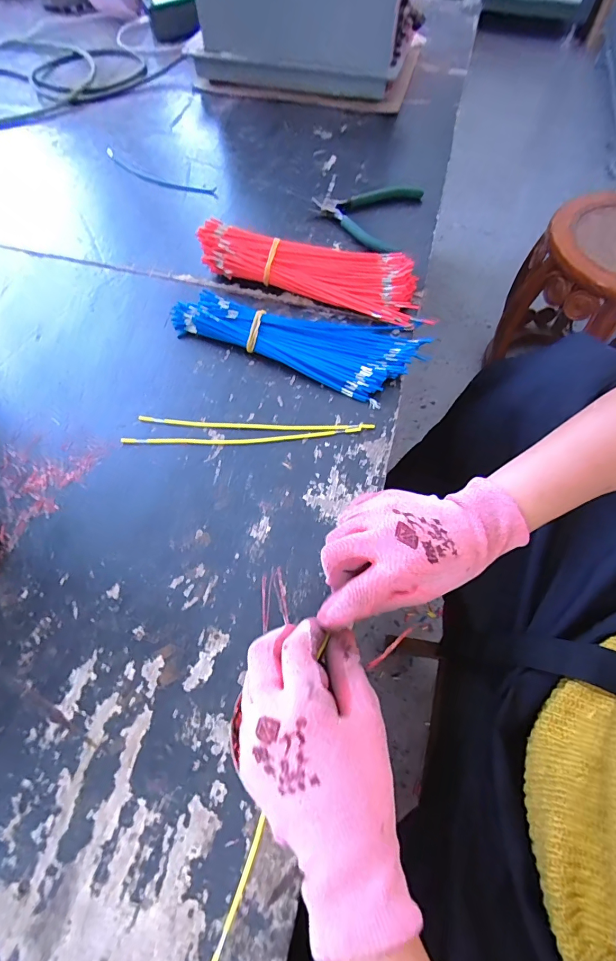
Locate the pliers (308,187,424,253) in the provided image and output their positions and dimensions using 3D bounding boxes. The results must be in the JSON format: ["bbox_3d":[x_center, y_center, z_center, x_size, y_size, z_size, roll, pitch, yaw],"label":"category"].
[{"bbox_3d":[0.069,-0.349,0.546,0.131,0.011,0.132,18,65,9],"label":"pliers"}]

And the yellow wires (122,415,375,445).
[{"bbox_3d":[-0.058,-0.046,0.406,0.233,0.007,0.030,3,64,2],"label":"yellow wires"}]

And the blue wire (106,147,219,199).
[{"bbox_3d":[-0.218,-0.440,0.604,0.214,0.005,0.033,29,67,14],"label":"blue wire"}]

